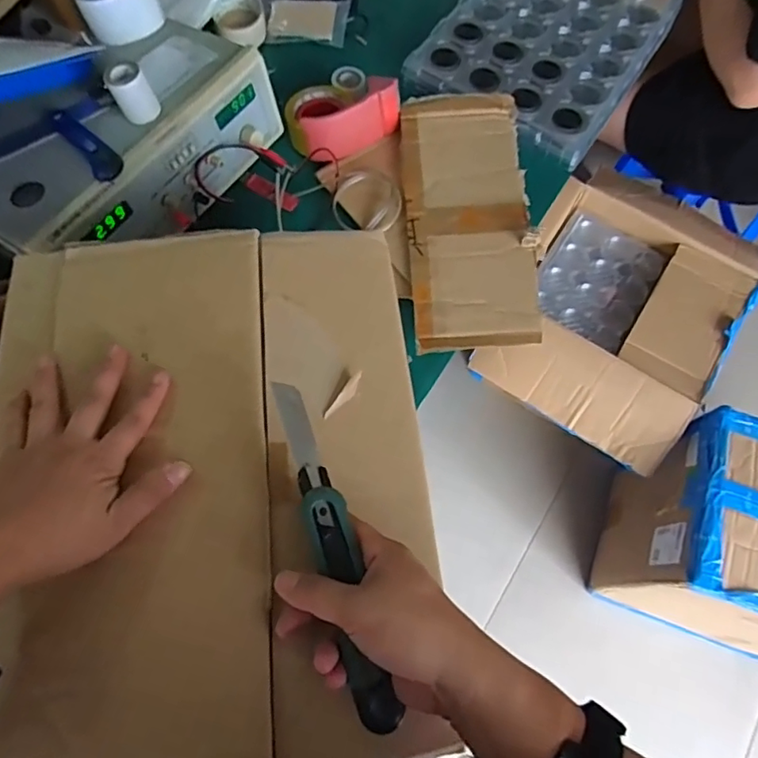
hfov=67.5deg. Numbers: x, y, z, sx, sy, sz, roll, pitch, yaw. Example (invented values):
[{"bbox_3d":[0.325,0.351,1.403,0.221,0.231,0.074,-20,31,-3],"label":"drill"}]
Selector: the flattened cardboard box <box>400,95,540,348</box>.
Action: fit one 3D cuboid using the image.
[{"bbox_3d":[0.121,-0.227,0.773,0.161,0.035,0.392,0,68,-3],"label":"flattened cardboard box"}]

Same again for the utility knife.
[{"bbox_3d":[-0.029,0.109,0.370,0.028,0.017,0.224,-16,75,-9],"label":"utility knife"}]

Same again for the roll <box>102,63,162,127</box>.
[{"bbox_3d":[-0.268,-0.311,0.619,0.043,0.048,0.038,-27,72,-12],"label":"roll"}]

